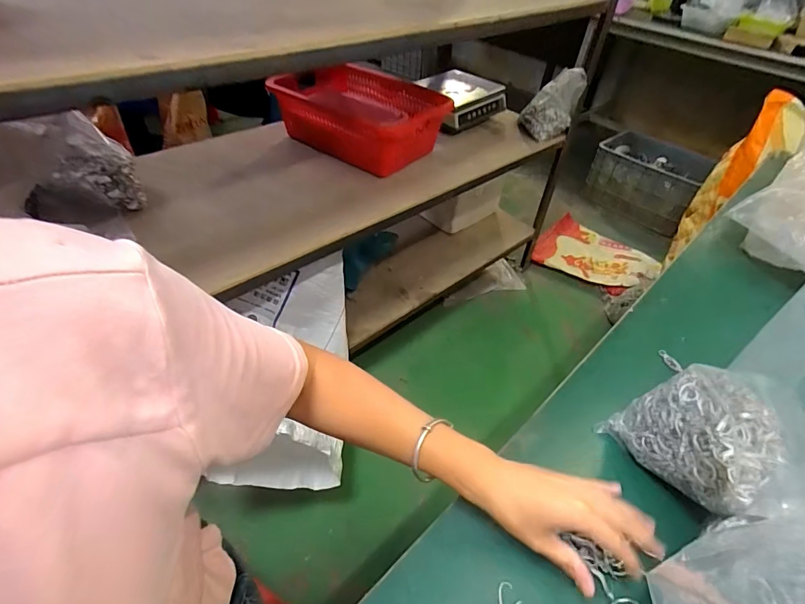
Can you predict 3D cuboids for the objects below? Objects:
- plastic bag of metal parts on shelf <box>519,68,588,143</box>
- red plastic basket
[{"bbox_3d":[0.462,-0.618,1.285,0.154,0.166,0.175,25,48,19],"label":"plastic bag of metal parts on shelf"},{"bbox_3d":[-0.130,-0.545,1.208,0.505,0.172,0.317,32,51,25],"label":"red plastic basket"}]

